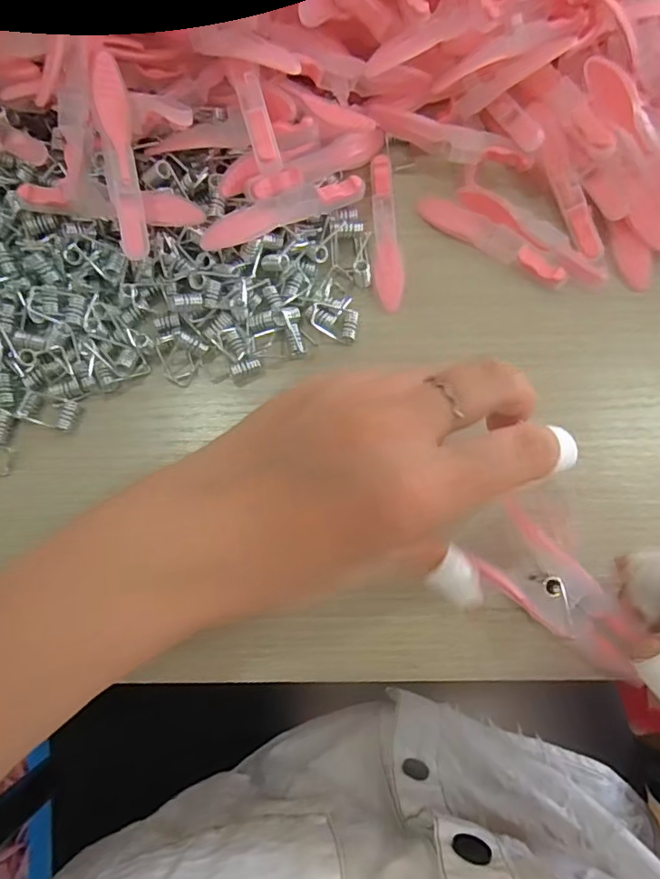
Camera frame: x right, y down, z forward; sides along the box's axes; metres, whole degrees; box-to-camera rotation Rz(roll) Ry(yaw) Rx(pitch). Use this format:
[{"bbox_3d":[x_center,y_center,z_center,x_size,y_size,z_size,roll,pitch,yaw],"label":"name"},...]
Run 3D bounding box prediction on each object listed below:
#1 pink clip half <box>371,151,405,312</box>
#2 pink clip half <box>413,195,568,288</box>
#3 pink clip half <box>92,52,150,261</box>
[{"bbox_3d":[0.026,-0.100,0.256,0.013,0.010,0.078,-4,77,-1],"label":"pink clip half"},{"bbox_3d":[0.077,-0.095,0.255,0.074,0.007,0.015,34,79,7],"label":"pink clip half"},{"bbox_3d":[-0.086,-0.116,0.223,0.012,0.008,0.078,-7,97,-2],"label":"pink clip half"}]

